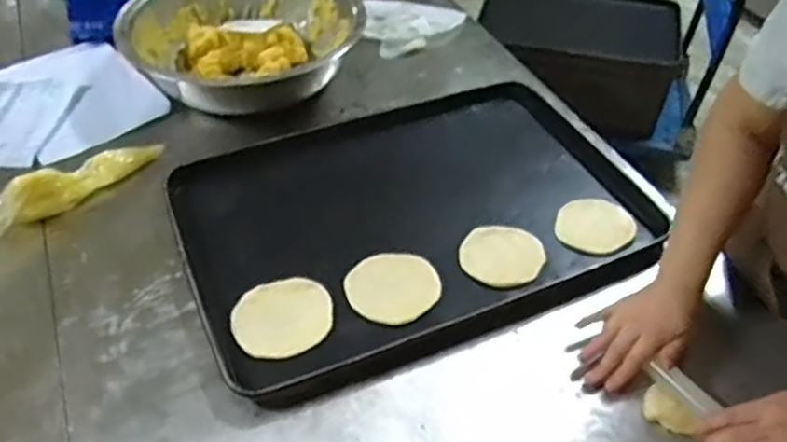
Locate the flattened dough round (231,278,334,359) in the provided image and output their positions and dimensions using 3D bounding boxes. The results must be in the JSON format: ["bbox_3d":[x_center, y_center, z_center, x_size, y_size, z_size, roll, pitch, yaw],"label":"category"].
[{"bbox_3d":[-0.129,0.111,0.788,0.114,0.010,0.096,-13,46,-14],"label":"flattened dough round"}]

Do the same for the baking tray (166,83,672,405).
[{"bbox_3d":[0.023,-0.013,0.929,0.585,0.050,0.415,-18,47,-14],"label":"baking tray"}]

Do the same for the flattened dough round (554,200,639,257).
[{"bbox_3d":[0.271,0.006,0.894,0.101,0.009,0.091,8,45,6],"label":"flattened dough round"}]

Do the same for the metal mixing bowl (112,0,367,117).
[{"bbox_3d":[-0.253,-0.307,1.131,0.346,0.108,0.346,1,45,-1],"label":"metal mixing bowl"}]

